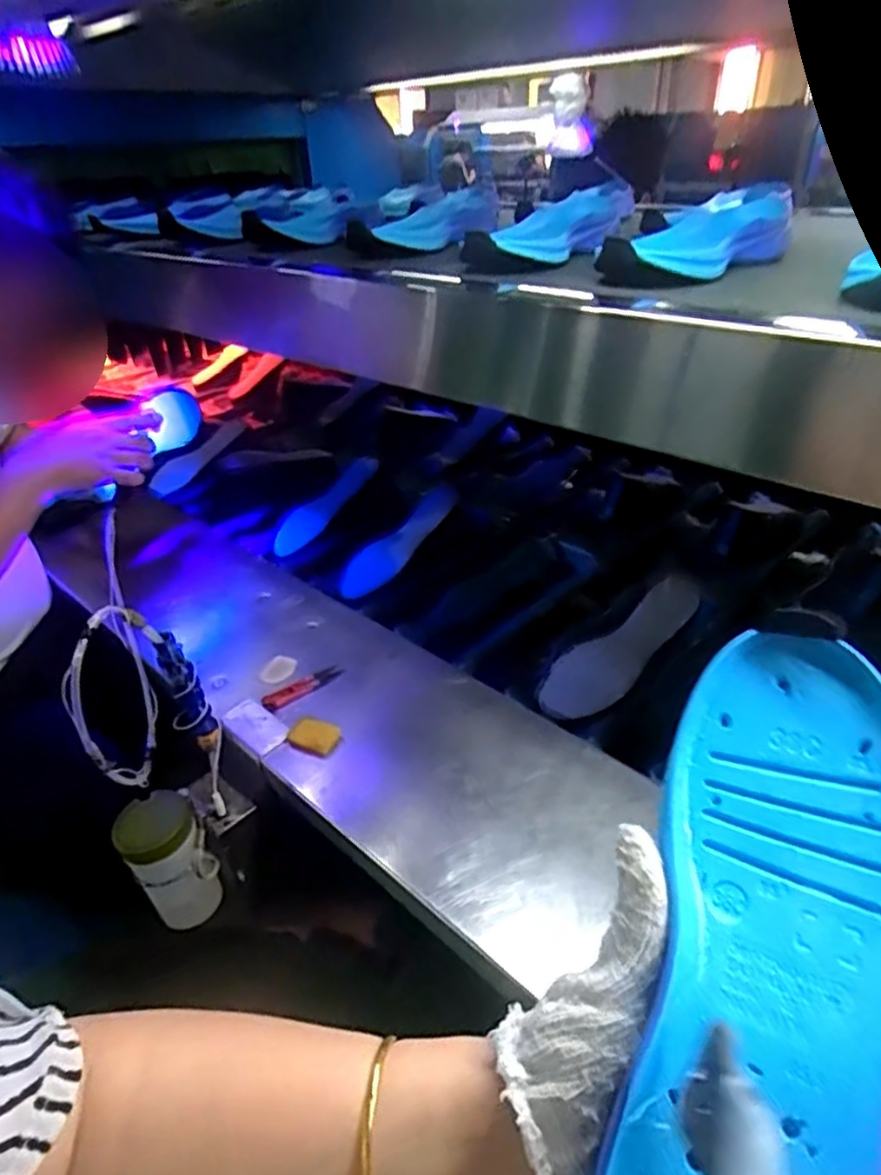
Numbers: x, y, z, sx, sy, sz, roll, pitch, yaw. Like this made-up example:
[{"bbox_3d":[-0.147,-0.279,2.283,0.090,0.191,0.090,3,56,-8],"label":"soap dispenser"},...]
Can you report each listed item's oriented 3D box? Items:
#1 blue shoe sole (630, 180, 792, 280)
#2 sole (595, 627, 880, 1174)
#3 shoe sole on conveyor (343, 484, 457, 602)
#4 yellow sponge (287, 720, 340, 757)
[{"bbox_3d":[0.247,-0.324,0.637,0.079,0.060,0.252,28,51,37],"label":"blue shoe sole"},{"bbox_3d":[0.117,0.136,0.244,0.089,0.025,0.253,16,64,20],"label":"sole"},{"bbox_3d":[-0.060,-0.074,1.079,0.062,0.028,0.254,29,66,38],"label":"shoe sole on conveyor"},{"bbox_3d":[-0.133,0.159,0.724,0.052,0.019,0.033,14,30,18],"label":"yellow sponge"}]

